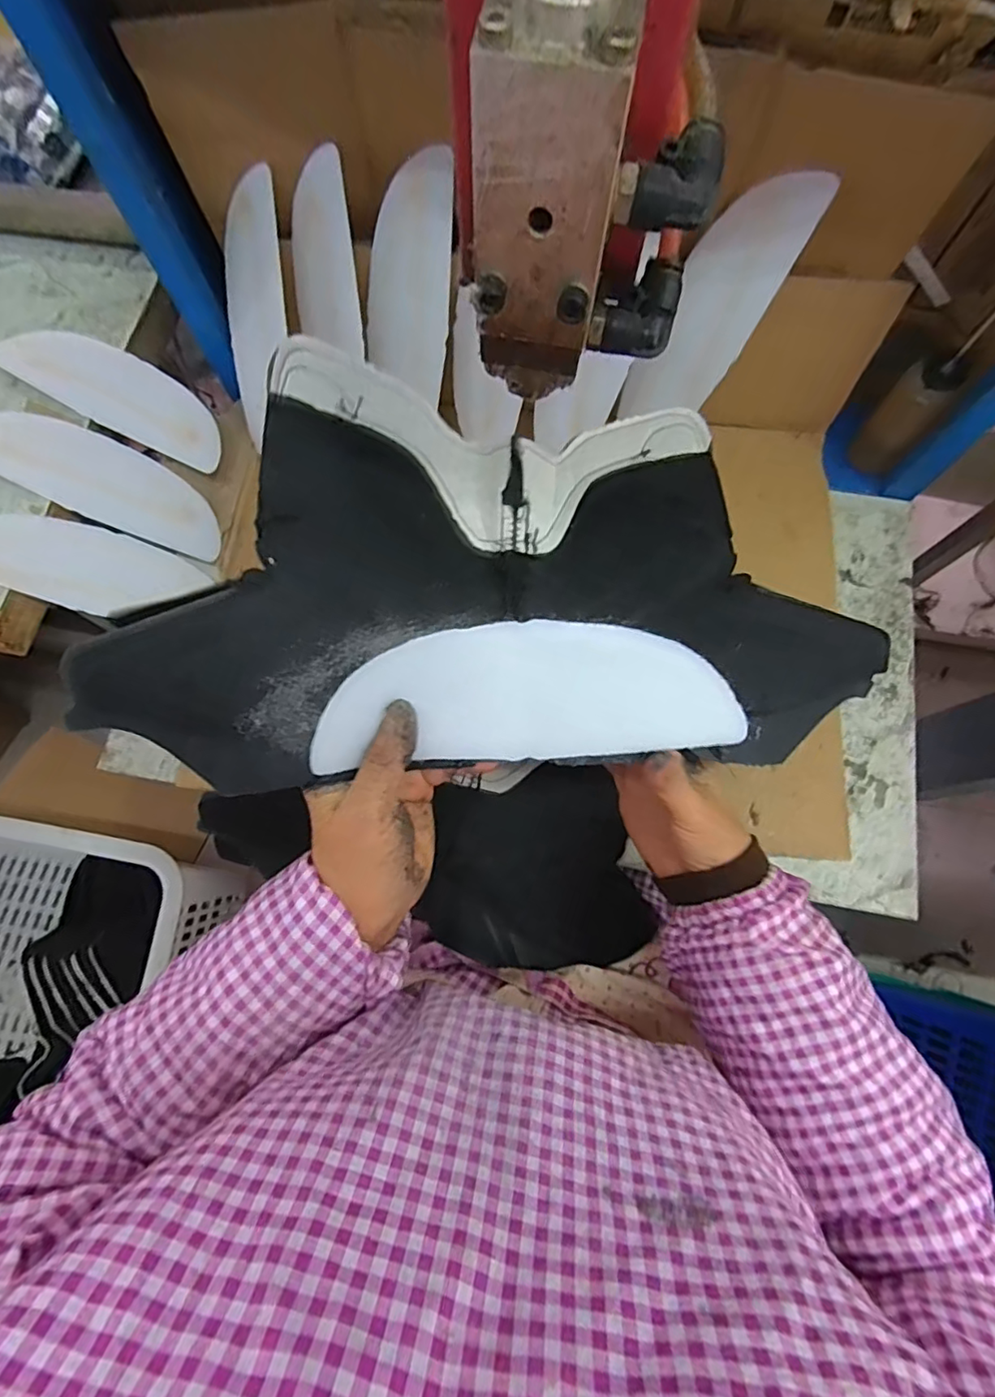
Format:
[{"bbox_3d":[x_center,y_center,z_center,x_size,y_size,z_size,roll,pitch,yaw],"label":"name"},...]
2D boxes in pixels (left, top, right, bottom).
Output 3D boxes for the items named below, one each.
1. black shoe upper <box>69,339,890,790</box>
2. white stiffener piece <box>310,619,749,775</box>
[{"bbox_3d":[0.003,-0.062,0.286,0.374,0.088,0.192,-4,74,0],"label":"black shoe upper"},{"bbox_3d":[0.012,-0.003,0.299,0.204,0.038,0.073,-7,84,-5],"label":"white stiffener piece"}]

